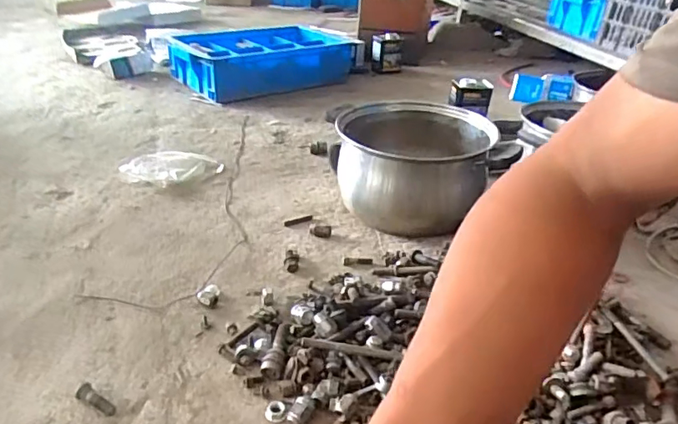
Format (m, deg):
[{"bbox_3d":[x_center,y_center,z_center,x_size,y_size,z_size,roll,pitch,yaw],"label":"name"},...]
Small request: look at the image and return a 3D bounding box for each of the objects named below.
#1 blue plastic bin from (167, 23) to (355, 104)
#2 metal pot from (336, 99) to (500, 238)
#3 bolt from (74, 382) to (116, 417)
[{"bbox_3d":[-0.248,-0.513,1.751,0.623,0.124,0.402,-19,37,-38],"label":"blue plastic bin"},{"bbox_3d":[0.131,-0.093,0.993,0.266,0.169,0.322,3,28,-5],"label":"metal pot"},{"bbox_3d":[-0.260,0.200,0.560,0.052,0.011,0.018,23,33,28],"label":"bolt"}]

